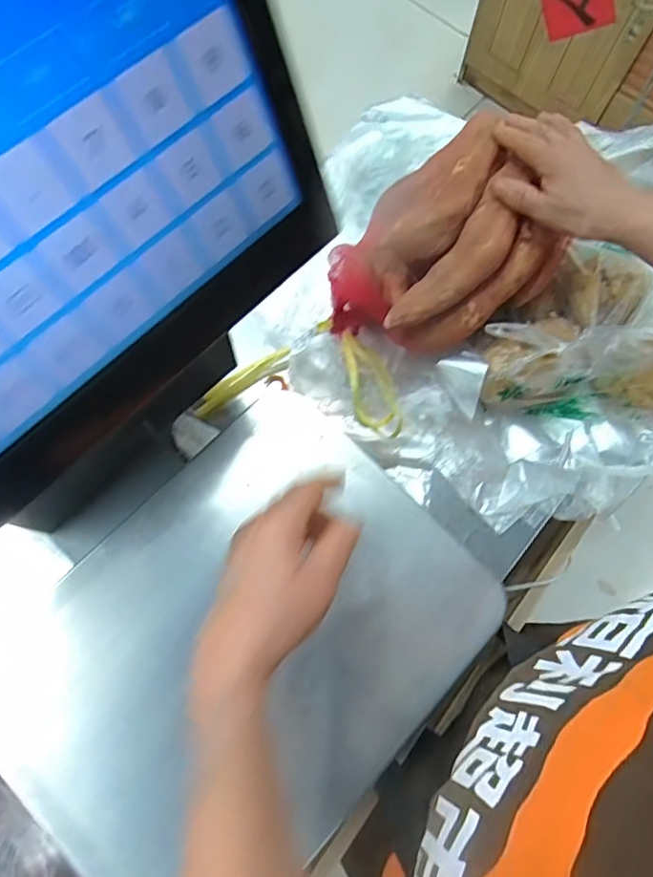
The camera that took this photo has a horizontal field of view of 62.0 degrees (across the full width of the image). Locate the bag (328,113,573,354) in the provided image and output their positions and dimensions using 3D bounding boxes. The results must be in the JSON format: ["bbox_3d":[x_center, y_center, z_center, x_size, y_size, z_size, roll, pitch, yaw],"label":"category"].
[{"bbox_3d":[0.117,-0.188,0.530,0.225,0.111,0.167,-36,78,-11],"label":"bag"}]

